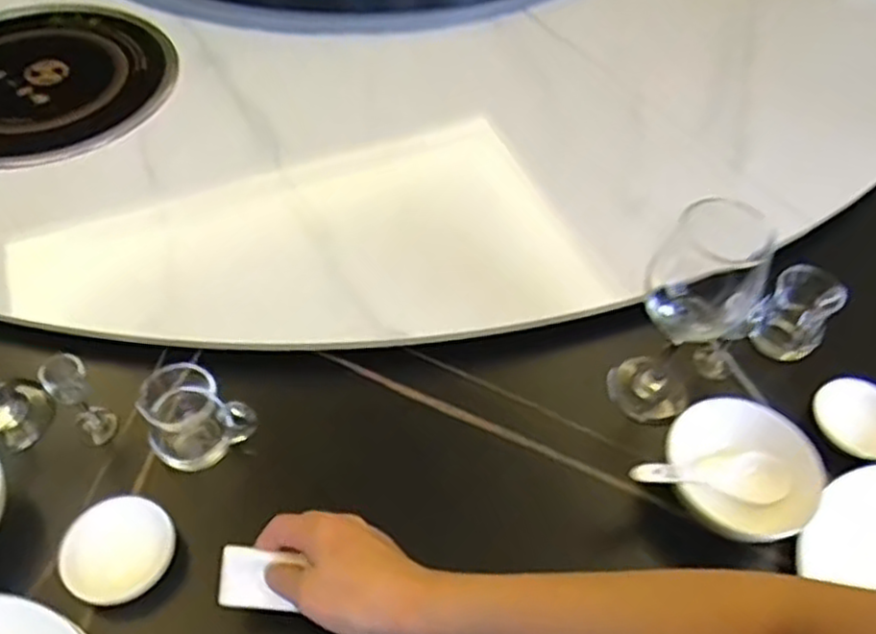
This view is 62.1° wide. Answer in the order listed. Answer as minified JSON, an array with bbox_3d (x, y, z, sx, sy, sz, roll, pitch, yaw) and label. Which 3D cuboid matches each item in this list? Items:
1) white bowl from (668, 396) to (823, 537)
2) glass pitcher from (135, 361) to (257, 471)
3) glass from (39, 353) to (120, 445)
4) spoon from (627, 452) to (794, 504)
[{"bbox_3d":[0.231,0.118,0.558,0.125,0.041,0.105,18,52,11],"label":"white bowl"},{"bbox_3d":[-0.185,0.071,0.557,0.073,0.076,0.054,-18,54,-18],"label":"glass pitcher"},{"bbox_3d":[-0.280,0.060,0.563,0.030,0.079,0.040,-32,59,-26],"label":"glass"},{"bbox_3d":[0.206,0.119,0.549,0.138,0.026,0.042,7,48,-23],"label":"spoon"}]

